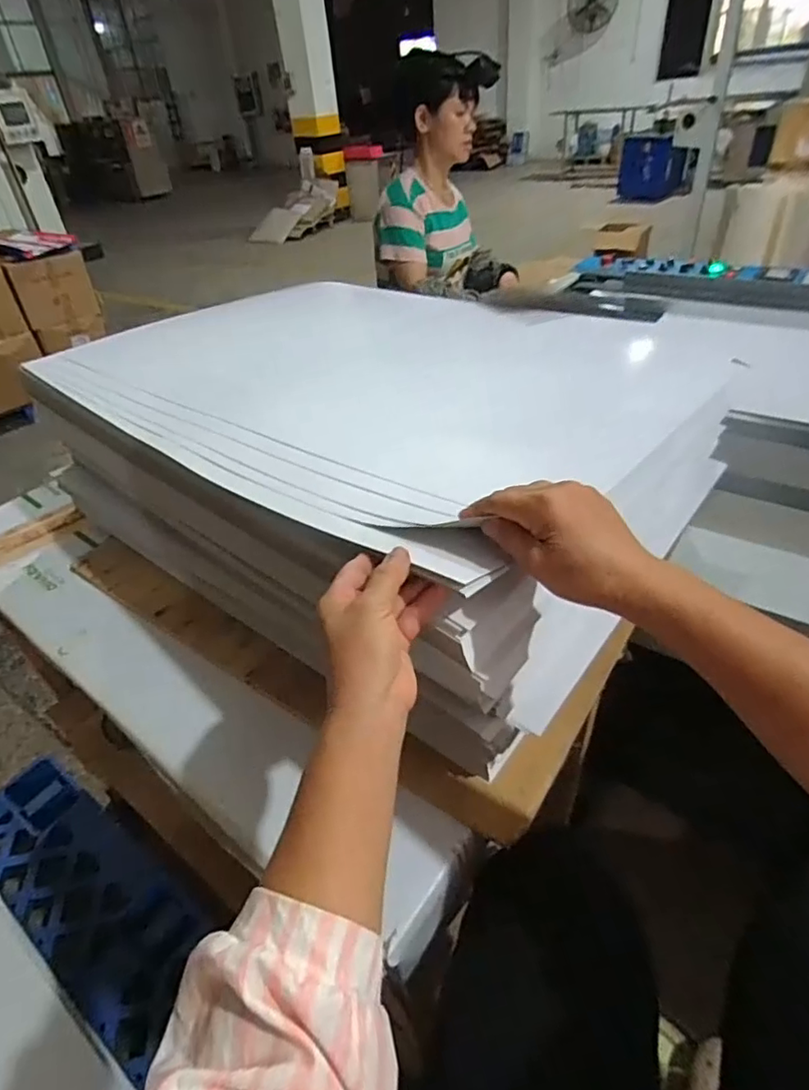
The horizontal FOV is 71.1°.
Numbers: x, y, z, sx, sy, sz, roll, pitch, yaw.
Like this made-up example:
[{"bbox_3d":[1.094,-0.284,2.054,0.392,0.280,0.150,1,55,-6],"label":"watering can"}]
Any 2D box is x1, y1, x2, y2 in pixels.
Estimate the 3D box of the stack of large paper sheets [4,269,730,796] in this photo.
[{"bbox_3d":[-0.085,-0.137,0.824,0.819,0.280,0.555,25,48,33],"label":"stack of large paper sheets"}]

